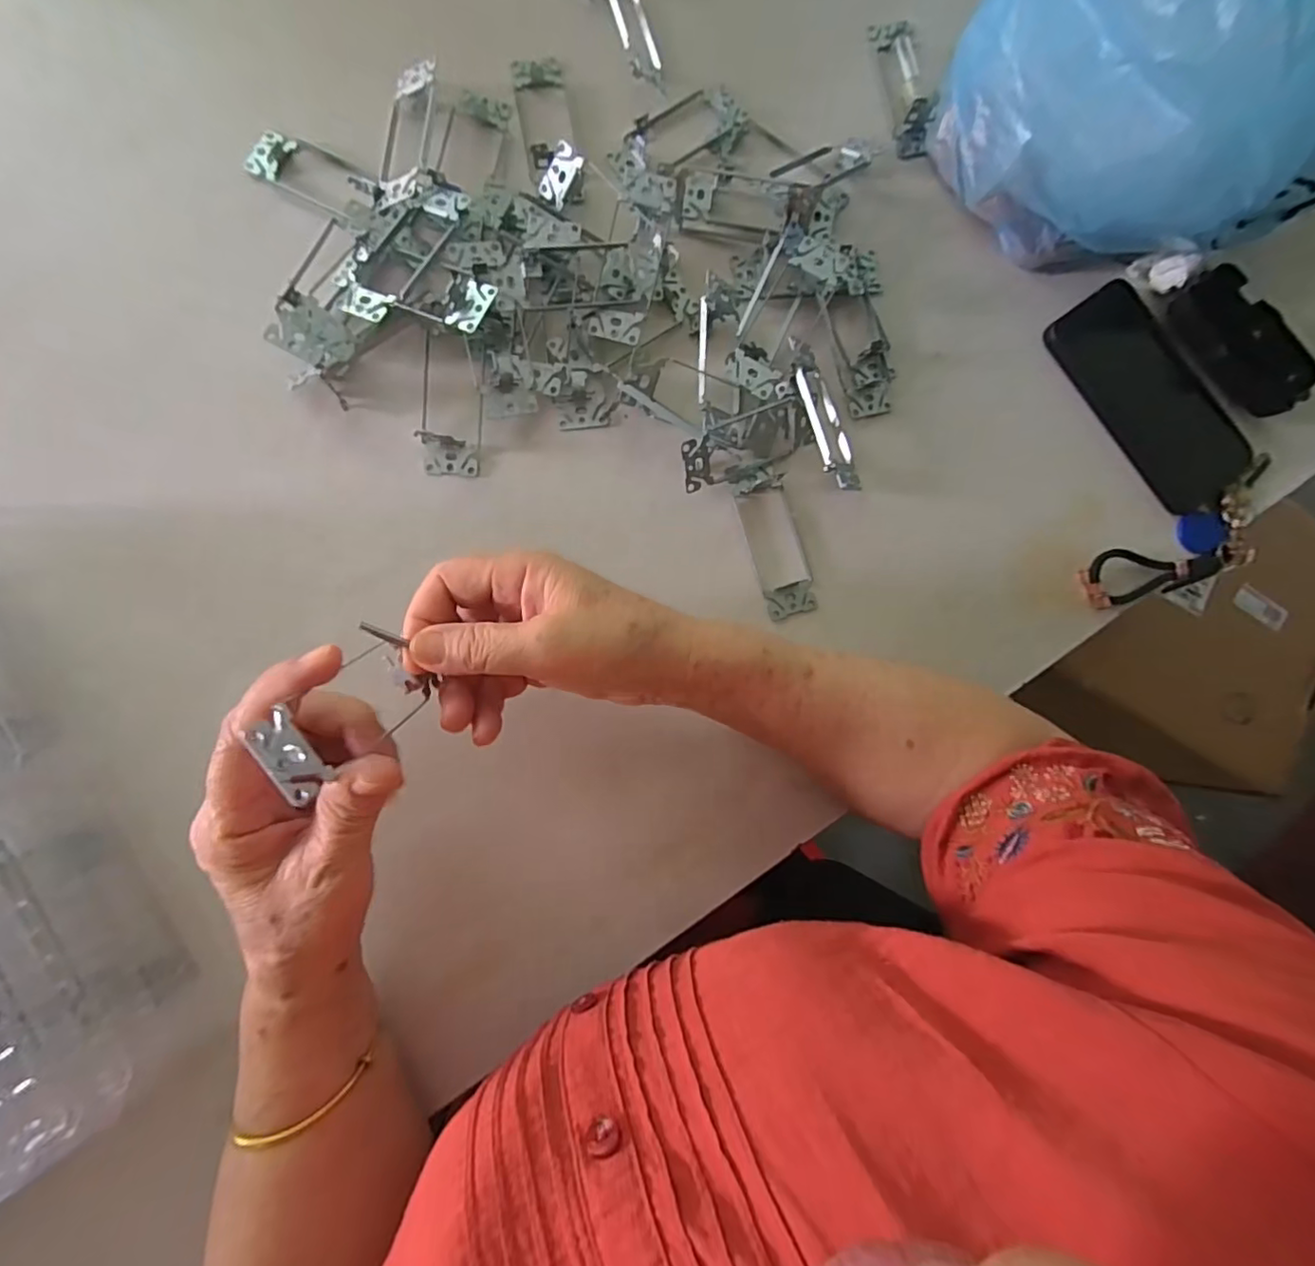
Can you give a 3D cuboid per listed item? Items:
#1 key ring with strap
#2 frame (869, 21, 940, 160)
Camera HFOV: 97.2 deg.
[{"bbox_3d":[0.384,-0.061,0.415,0.183,0.014,0.059,-28,89,-7],"label":"key ring with strap"},{"bbox_3d":[0.184,-0.400,0.419,0.035,0.020,0.099,-9,87,-7],"label":"frame"}]

